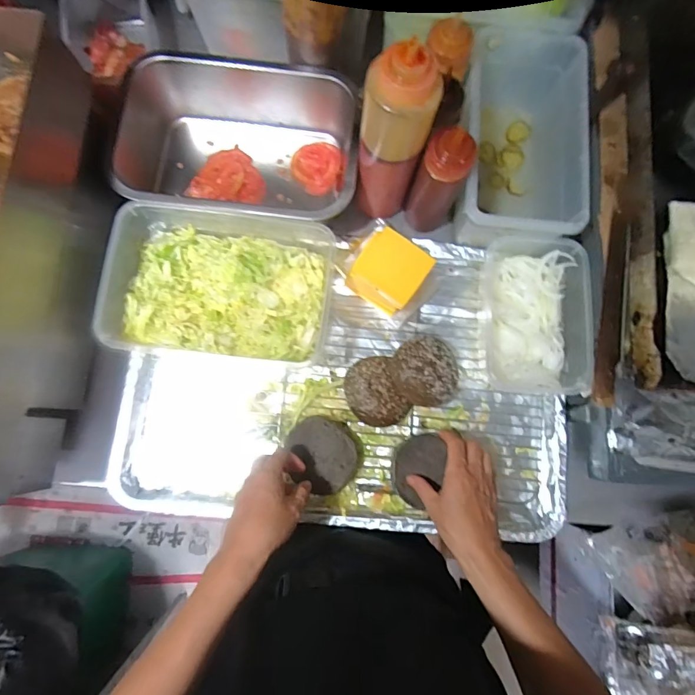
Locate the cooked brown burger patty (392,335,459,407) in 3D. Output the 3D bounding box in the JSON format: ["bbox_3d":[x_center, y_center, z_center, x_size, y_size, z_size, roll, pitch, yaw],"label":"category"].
[{"bbox_3d":[0.104,0.029,0.562,0.086,0.021,0.088,-41,86,-9],"label":"cooked brown burger patty"}]

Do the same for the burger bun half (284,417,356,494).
[{"bbox_3d":[-0.034,0.136,0.554,0.091,0.016,0.087,1,81,-4],"label":"burger bun half"}]

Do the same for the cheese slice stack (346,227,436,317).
[{"bbox_3d":[0.057,-0.102,0.588,0.087,0.047,0.087,33,81,2],"label":"cheese slice stack"}]

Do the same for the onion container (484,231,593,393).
[{"bbox_3d":[0.250,-0.041,0.595,0.144,0.083,0.203,6,81,-3],"label":"onion container"}]

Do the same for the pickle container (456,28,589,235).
[{"bbox_3d":[0.223,-0.274,0.605,0.152,0.137,0.269,5,81,-3],"label":"pickle container"}]

